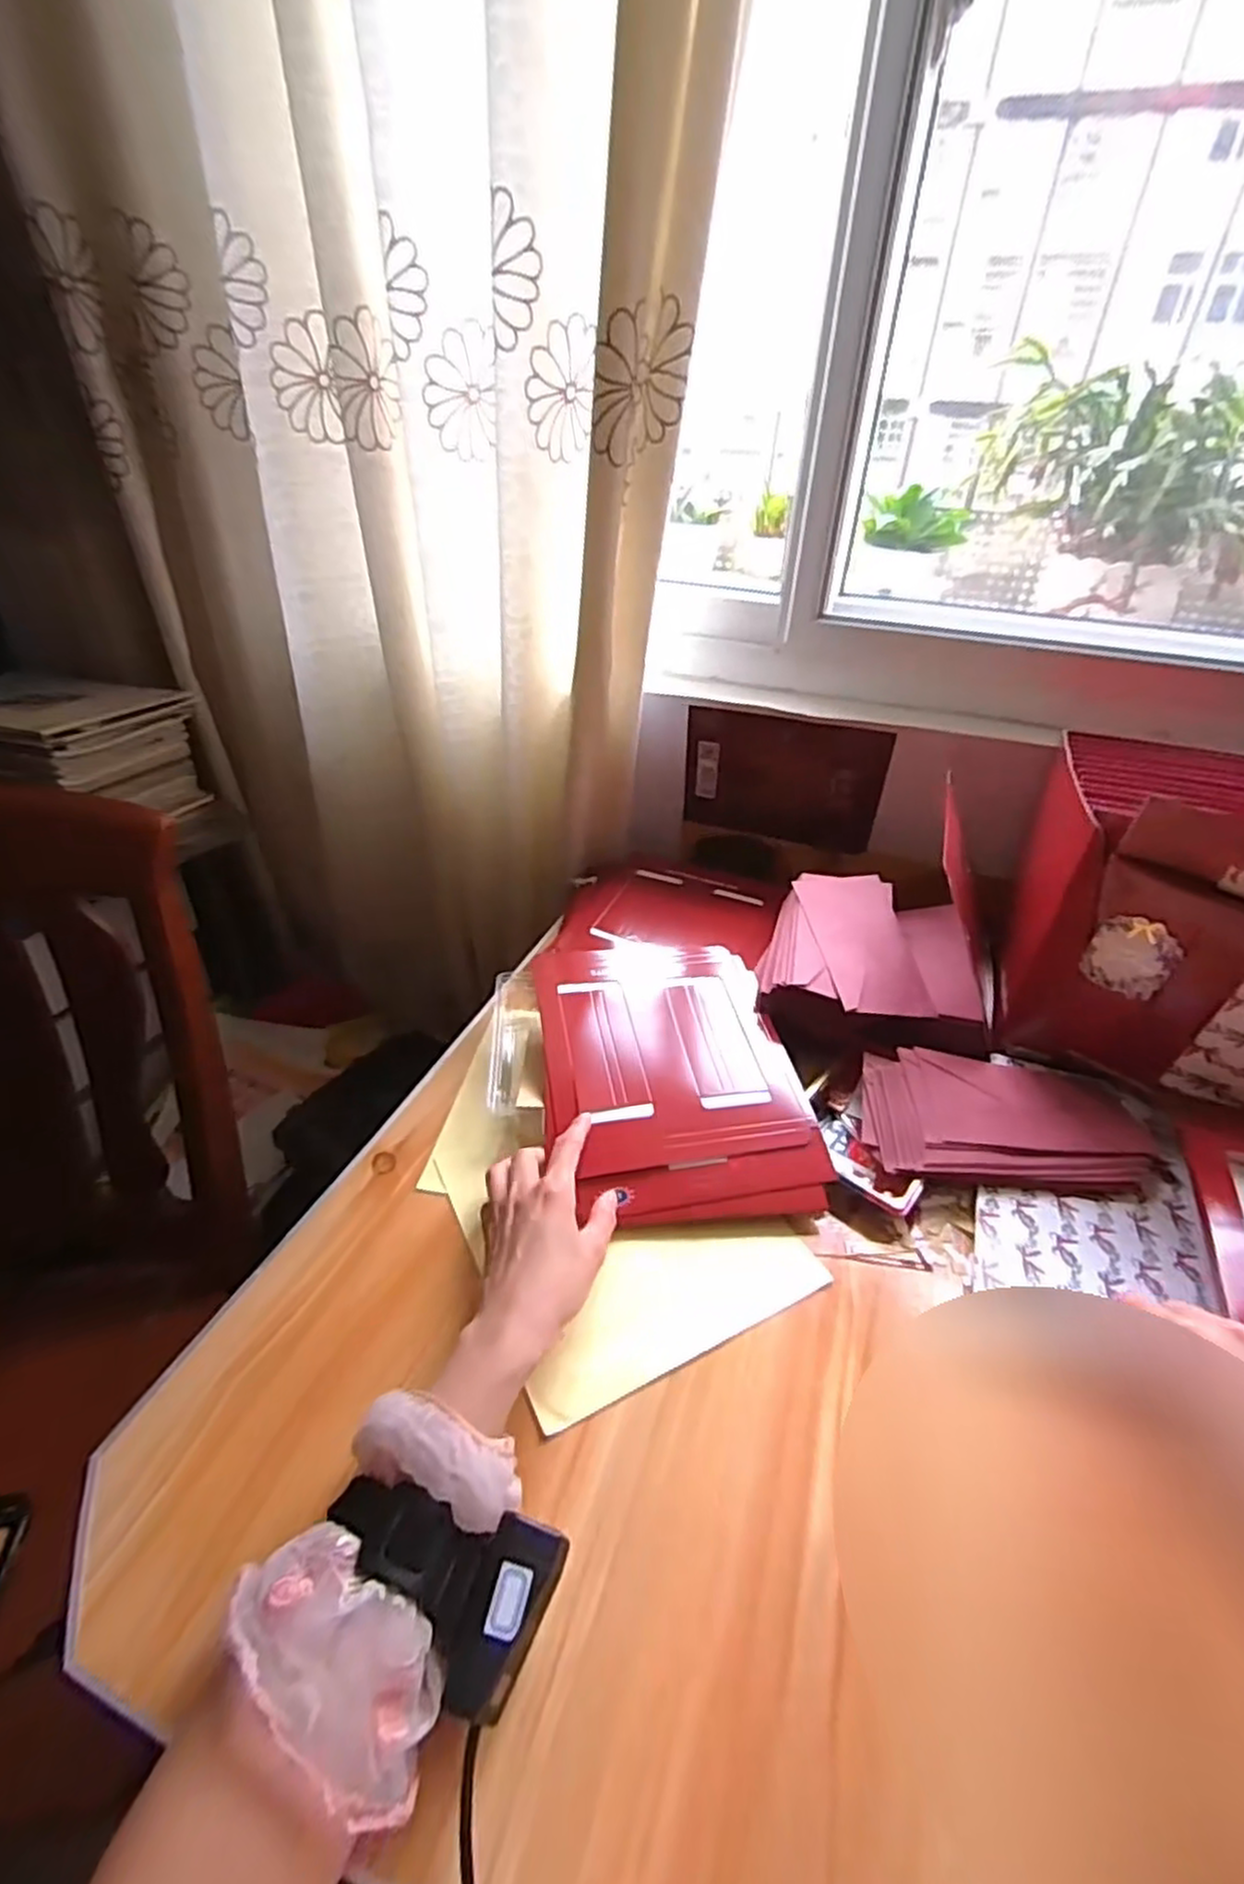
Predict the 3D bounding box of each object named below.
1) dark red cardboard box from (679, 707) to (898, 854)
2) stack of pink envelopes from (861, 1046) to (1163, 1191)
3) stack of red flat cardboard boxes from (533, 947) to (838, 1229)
[{"bbox_3d":[0.190,-0.193,0.882,0.228,0.151,0.023,12,36,13],"label":"dark red cardboard box"},{"bbox_3d":[0.314,0.141,0.598,0.232,0.033,0.105,3,35,1],"label":"stack of pink envelopes"},{"bbox_3d":[0.033,0.097,0.634,0.208,0.053,0.283,-2,36,-6],"label":"stack of red flat cardboard boxes"}]

